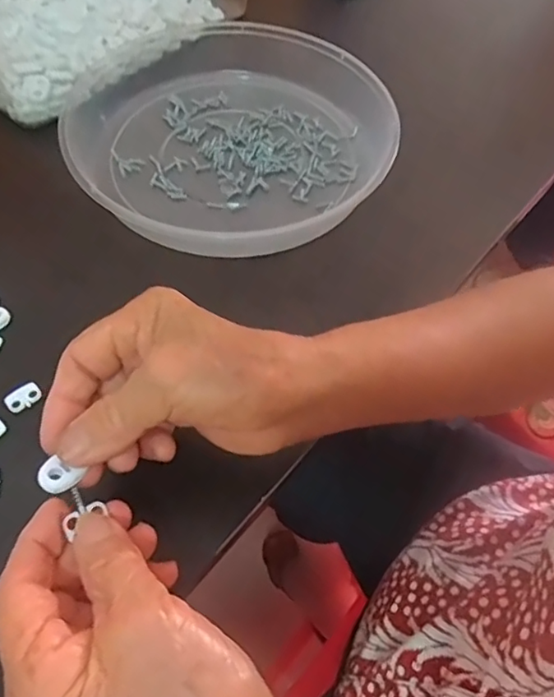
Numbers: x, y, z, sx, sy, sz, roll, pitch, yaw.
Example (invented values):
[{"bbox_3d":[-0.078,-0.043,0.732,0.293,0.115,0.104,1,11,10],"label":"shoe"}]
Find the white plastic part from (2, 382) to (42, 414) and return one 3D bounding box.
[{"bbox_3d":[-0.143,0.027,0.326,0.015,0.004,0.020,35,63,18],"label":"white plastic part"}]

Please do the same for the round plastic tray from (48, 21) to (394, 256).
[{"bbox_3d":[-0.041,-0.180,0.442,0.229,0.038,0.244,1,58,-2],"label":"round plastic tray"}]

